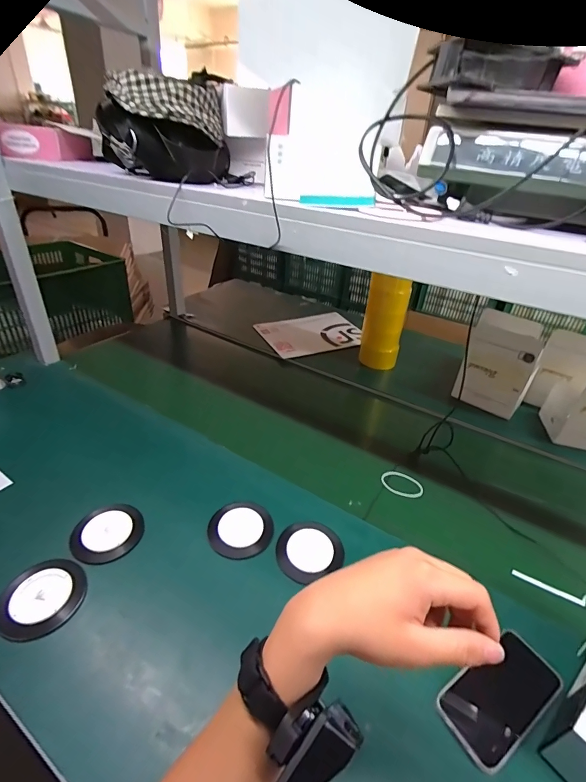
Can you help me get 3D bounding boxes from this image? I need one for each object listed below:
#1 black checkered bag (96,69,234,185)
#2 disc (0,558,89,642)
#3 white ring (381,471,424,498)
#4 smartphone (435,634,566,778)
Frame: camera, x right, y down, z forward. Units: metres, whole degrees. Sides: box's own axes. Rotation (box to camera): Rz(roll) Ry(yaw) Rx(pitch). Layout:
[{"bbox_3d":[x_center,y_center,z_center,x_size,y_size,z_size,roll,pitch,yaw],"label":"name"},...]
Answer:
[{"bbox_3d":[-0.199,-0.408,0.584,0.190,0.135,0.173,-3,34,-11],"label":"black checkered bag"},{"bbox_3d":[-0.322,0.264,0.487,0.096,0.015,0.096,3,33,-2],"label":"disc"},{"bbox_3d":[0.204,0.176,0.708,0.077,0.008,0.062,31,41,35],"label":"white ring"},{"bbox_3d":[0.234,0.343,0.426,0.143,0.016,0.071,-16,38,-29],"label":"smartphone"}]

